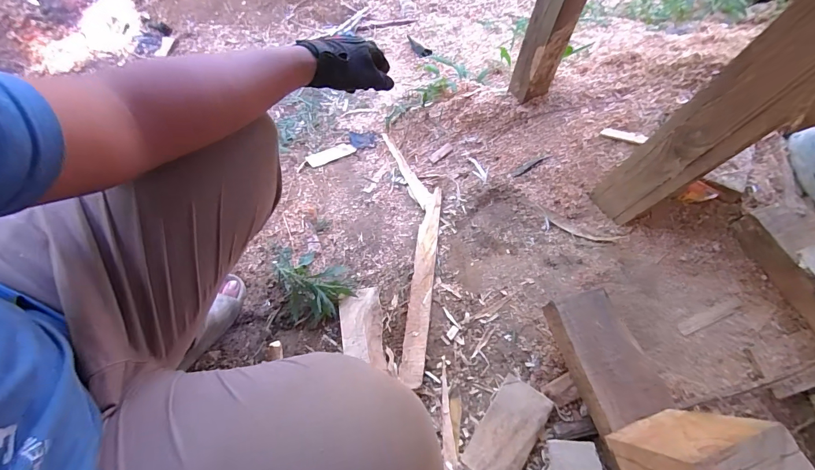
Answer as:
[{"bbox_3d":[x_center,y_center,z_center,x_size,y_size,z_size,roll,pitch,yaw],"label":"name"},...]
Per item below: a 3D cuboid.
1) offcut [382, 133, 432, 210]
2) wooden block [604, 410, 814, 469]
[{"bbox_3d":[-0.008,-0.206,1.136,0.044,0.014,0.364,-22,52,-5],"label":"offcut"},{"bbox_3d":[0.376,0.288,0.488,0.125,0.197,0.057,-19,70,-5],"label":"wooden block"}]

